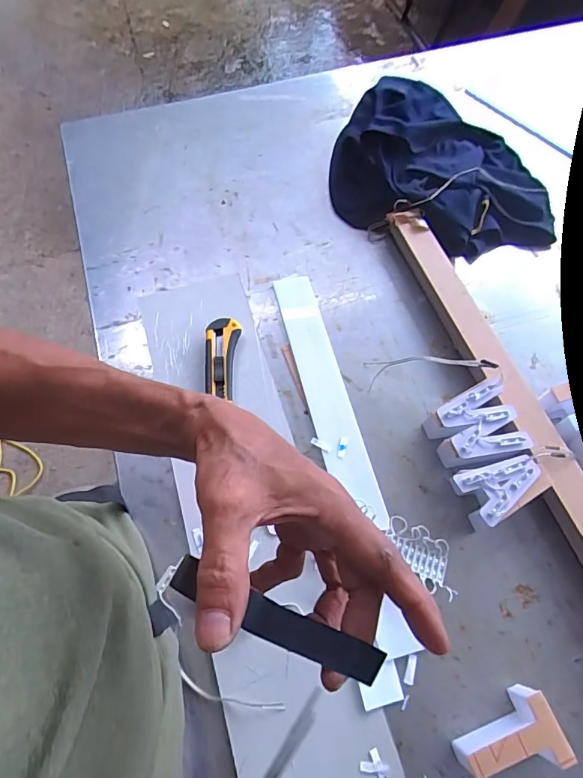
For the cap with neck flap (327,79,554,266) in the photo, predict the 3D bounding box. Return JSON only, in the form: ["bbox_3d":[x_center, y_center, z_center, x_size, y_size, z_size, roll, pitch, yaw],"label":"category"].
[{"bbox_3d":[0.230,-0.328,0.663,0.325,0.070,0.255,20,67,9],"label":"cap with neck flap"}]

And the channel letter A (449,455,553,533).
[{"bbox_3d":[0.216,0.103,0.480,0.088,0.049,0.060,-27,69,-12],"label":"channel letter A"}]

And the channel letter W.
[{"bbox_3d":[0.203,0.049,0.503,0.091,0.051,0.082,-23,68,-10],"label":"channel letter W"}]

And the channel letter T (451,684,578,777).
[{"bbox_3d":[0.184,0.299,0.392,0.082,0.046,0.050,-13,66,-6],"label":"channel letter T"}]

